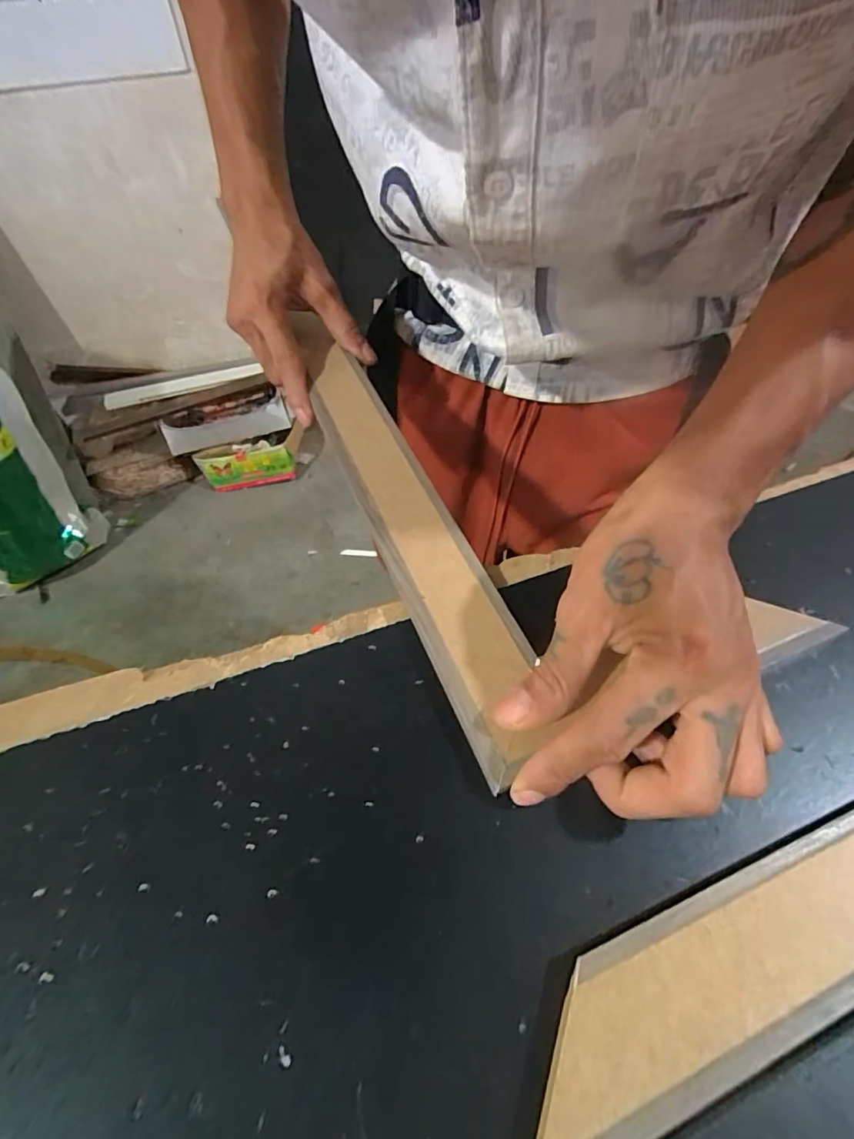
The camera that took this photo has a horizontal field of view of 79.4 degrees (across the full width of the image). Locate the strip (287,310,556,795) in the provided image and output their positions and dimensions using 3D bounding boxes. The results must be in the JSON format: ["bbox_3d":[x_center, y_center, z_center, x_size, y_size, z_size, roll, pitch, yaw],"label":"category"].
[{"bbox_3d":[-0.024,-0.053,0.313,0.048,0.010,0.354,-18,56,-13],"label":"strip"}]

